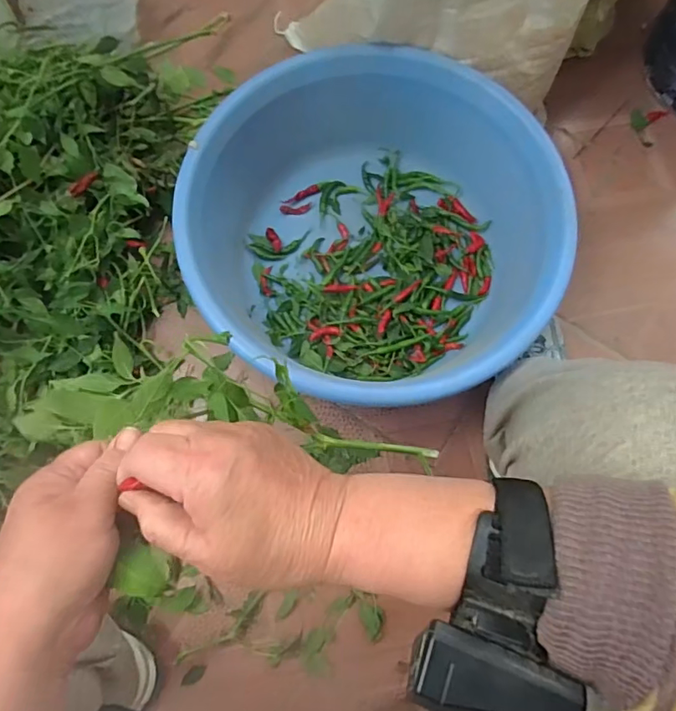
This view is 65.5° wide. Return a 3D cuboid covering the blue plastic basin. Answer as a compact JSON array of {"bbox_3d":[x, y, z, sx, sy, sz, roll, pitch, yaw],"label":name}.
[{"bbox_3d":[0.047,-0.156,0.721,0.456,0.182,0.462,0,75,-1],"label":"blue plastic basin"}]

